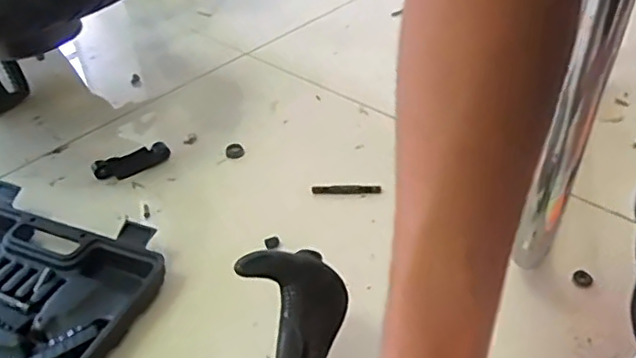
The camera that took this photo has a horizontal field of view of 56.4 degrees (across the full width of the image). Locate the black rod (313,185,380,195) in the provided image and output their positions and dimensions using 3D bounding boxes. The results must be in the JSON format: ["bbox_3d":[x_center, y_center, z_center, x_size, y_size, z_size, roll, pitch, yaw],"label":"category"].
[{"bbox_3d":[0.030,0.010,0.624,0.071,0.004,0.012,0,40,5],"label":"black rod"}]

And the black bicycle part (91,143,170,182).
[{"bbox_3d":[-0.208,-0.019,0.660,0.081,0.020,0.030,-23,43,-21],"label":"black bicycle part"}]

